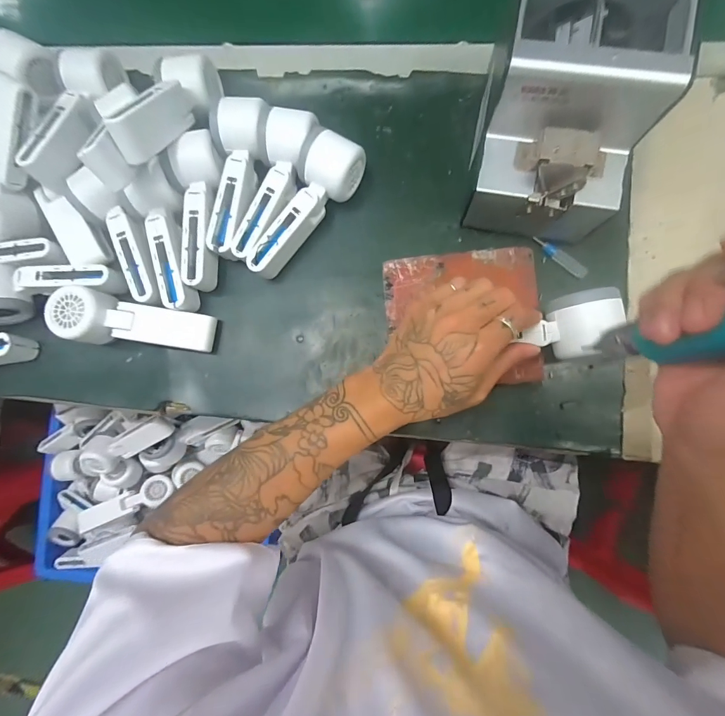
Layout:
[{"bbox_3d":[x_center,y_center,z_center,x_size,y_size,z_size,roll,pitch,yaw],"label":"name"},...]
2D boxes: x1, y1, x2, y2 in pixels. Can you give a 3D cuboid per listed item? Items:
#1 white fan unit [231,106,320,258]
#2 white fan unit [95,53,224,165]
[{"bbox_3d":[-0.101,-0.184,0.405,0.055,0.061,0.165,25,87,8],"label":"white fan unit"},{"bbox_3d":[-0.202,-0.260,0.375,0.052,0.049,0.159,19,60,8],"label":"white fan unit"}]

